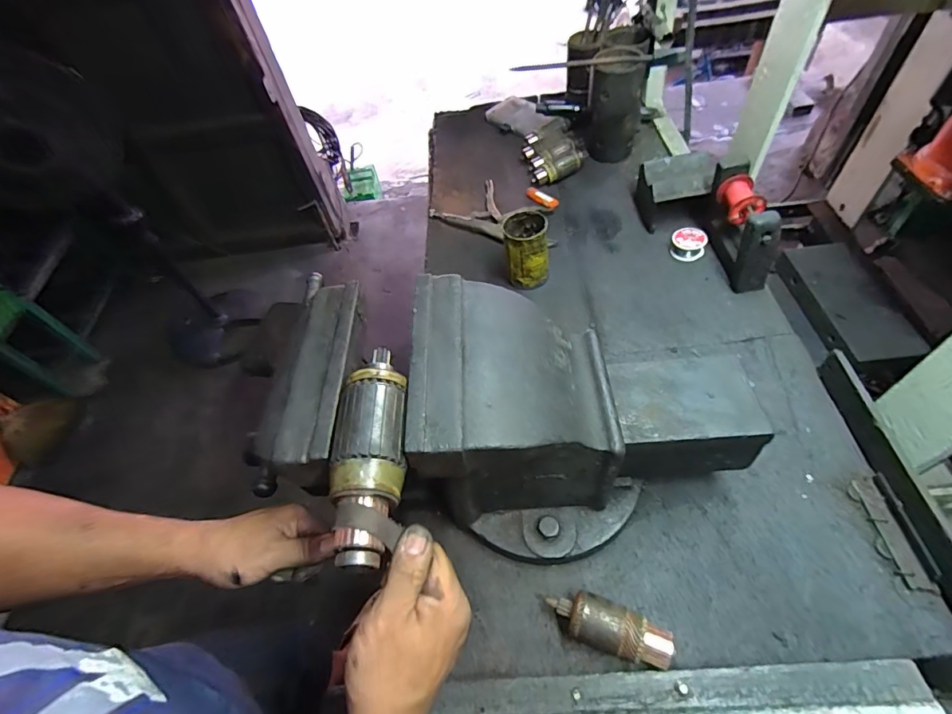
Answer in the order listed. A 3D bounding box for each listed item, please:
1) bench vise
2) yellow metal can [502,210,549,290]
[{"bbox_3d":[0.052,0.088,0.483,0.477,0.269,0.242,-1,53,7],"label":"bench vise"},{"bbox_3d":[0.085,-0.185,0.794,0.073,0.107,0.082,-5,54,4],"label":"yellow metal can"}]

